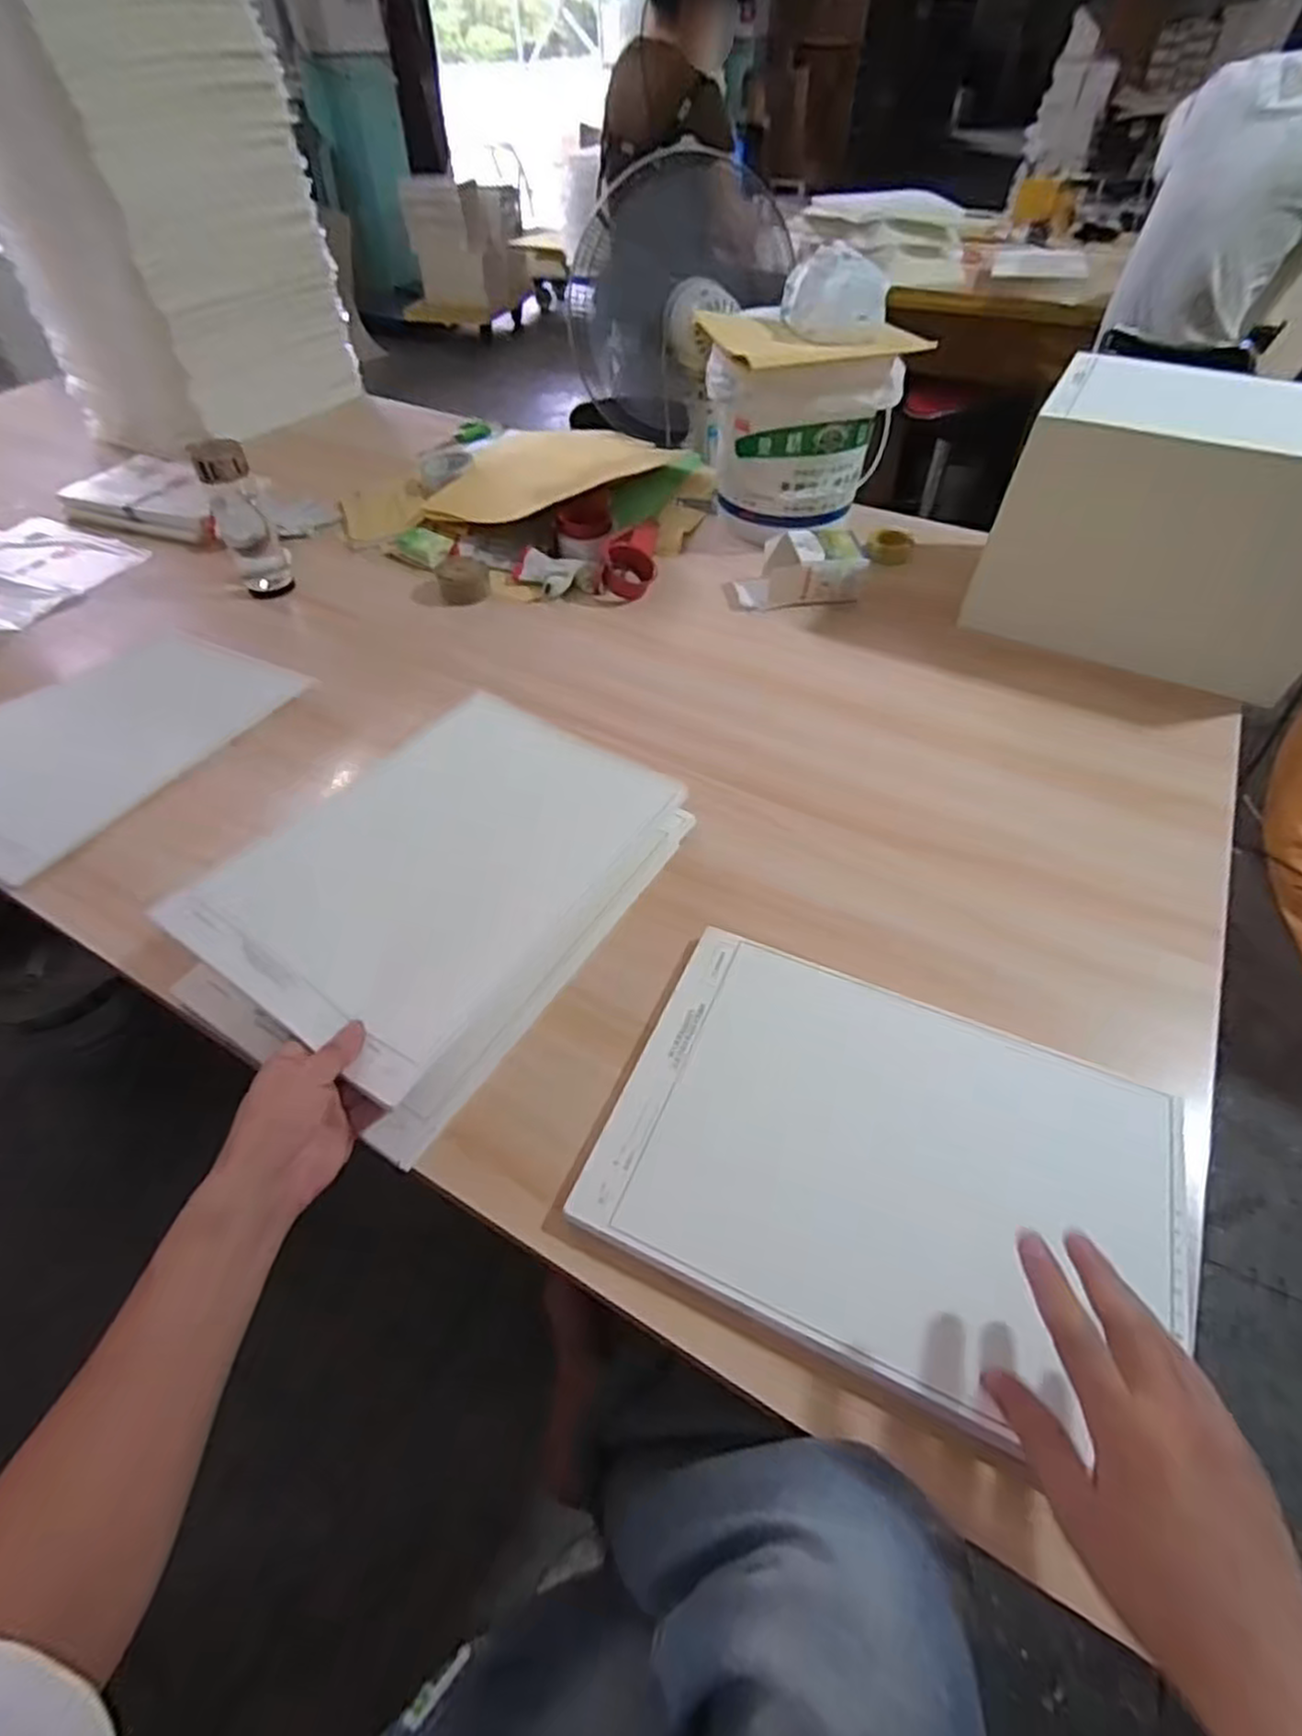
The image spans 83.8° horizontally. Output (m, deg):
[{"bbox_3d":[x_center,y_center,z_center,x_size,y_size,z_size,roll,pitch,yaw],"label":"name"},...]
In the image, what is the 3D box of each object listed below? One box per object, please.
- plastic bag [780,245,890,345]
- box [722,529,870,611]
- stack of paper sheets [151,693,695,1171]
[{"bbox_3d":[0.229,-0.712,0.900,0.115,0.077,0.097,-1,49,-2],"label":"plastic bag"},{"bbox_3d":[0.191,-0.395,0.960,0.179,0.065,0.079,-2,49,-3],"label":"box"},{"bbox_3d":[-0.168,0.007,0.610,0.259,0.044,0.377,33,59,11],"label":"stack of paper sheets"}]

